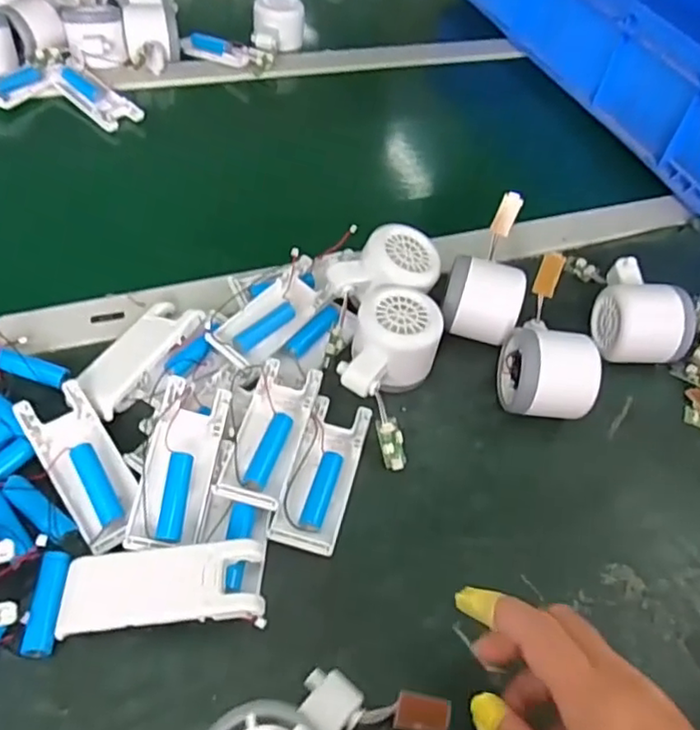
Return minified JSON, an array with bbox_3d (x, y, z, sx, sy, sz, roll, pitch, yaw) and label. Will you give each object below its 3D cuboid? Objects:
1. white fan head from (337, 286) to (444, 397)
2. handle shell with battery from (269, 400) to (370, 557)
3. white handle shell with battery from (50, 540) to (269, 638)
[{"bbox_3d":[0.028,-0.009,0.438,0.058,0.051,0.081,17,50,7],"label":"white fan head"},{"bbox_3d":[-0.017,0.067,0.394,0.038,0.014,0.101,15,51,4],"label":"handle shell with battery"},{"bbox_3d":[-0.097,0.116,0.330,0.101,0.026,0.041,-2,55,-5],"label":"white handle shell with battery"}]

